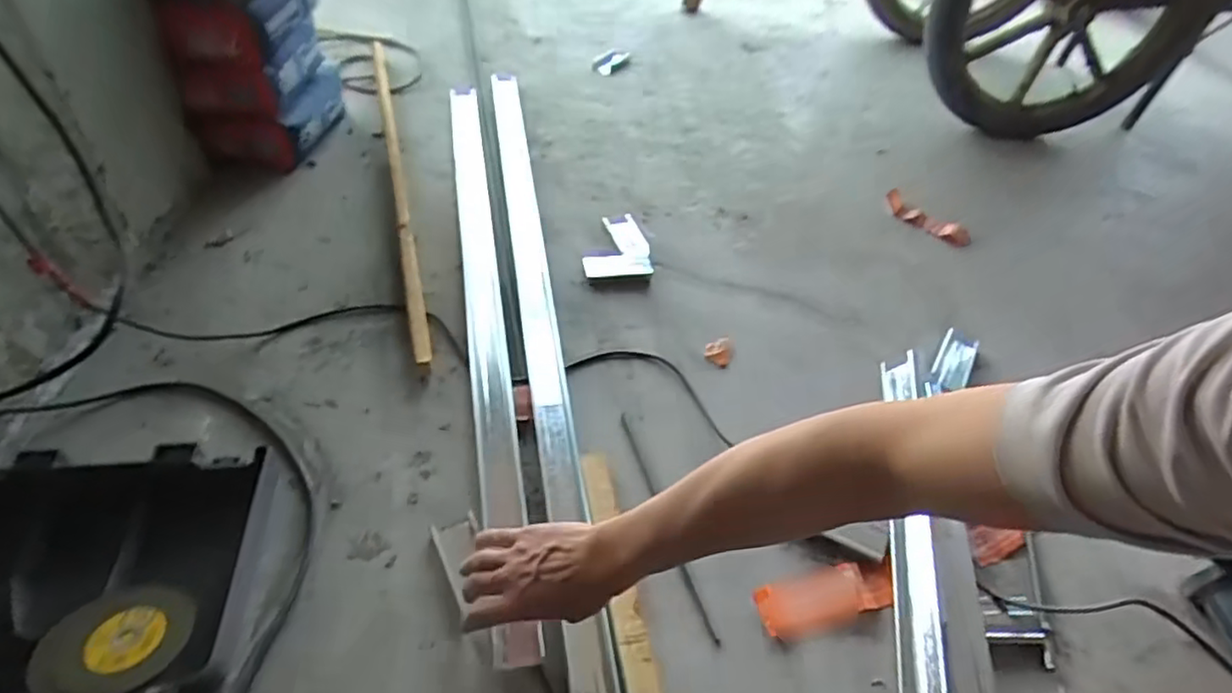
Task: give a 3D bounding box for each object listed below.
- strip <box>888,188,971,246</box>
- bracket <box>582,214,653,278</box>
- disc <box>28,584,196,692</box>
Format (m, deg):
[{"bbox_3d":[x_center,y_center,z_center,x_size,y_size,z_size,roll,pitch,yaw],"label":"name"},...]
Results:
[{"bbox_3d":[0.603,-0.249,1.311,0.075,0.026,0.182,-28,55,-31],"label":"strip"},{"bbox_3d":[0.004,-0.176,1.151,0.112,0.030,0.170,4,45,-4],"label":"bracket"},{"bbox_3d":[-0.447,0.265,0.598,0.122,0.010,0.099,-20,47,-22],"label":"disc"}]

